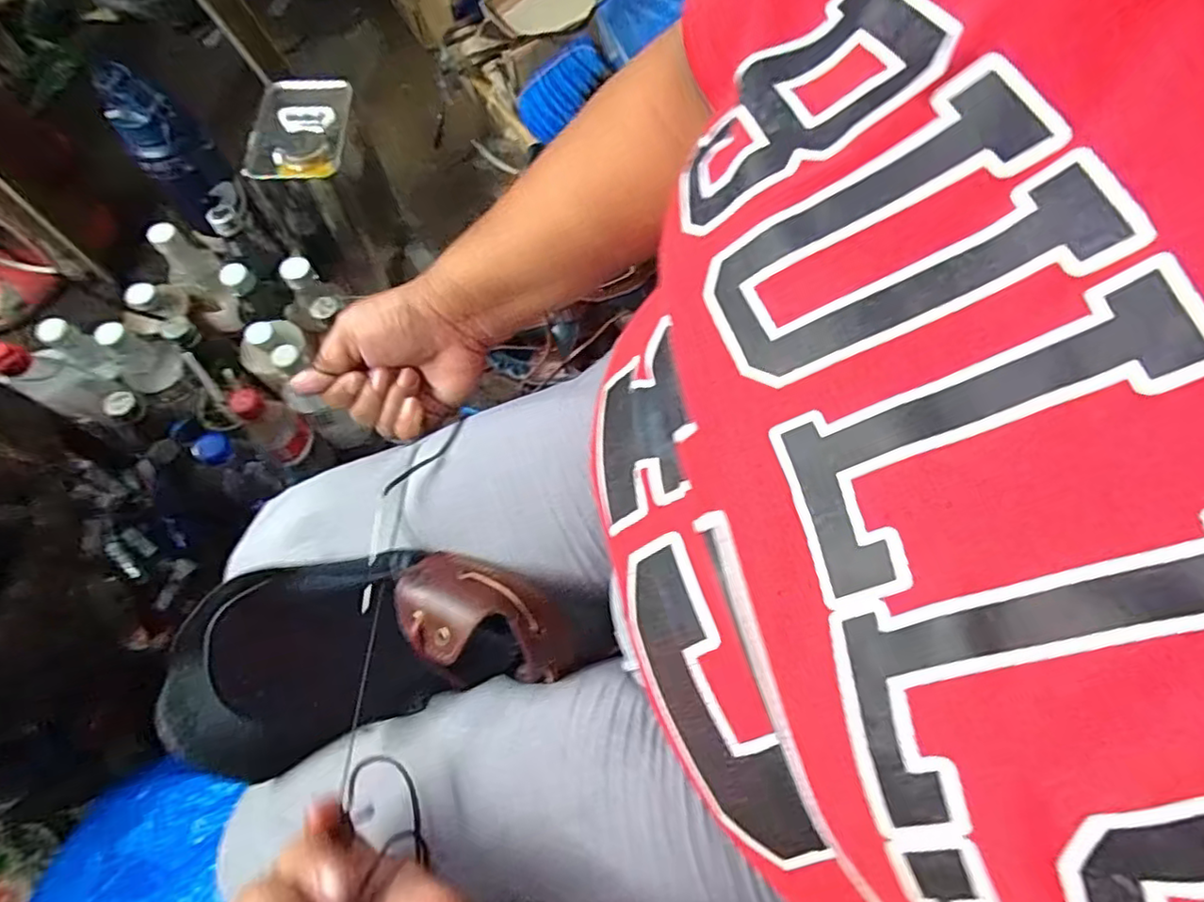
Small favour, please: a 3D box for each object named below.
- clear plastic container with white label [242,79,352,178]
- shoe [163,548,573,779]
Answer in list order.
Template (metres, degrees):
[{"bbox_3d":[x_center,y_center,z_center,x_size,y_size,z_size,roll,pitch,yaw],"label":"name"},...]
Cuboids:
[{"bbox_3d":[-0.360,-0.387,0.745,0.101,0.016,0.152,1,68,1],"label":"clear plastic container with white label"},{"bbox_3d":[-0.118,0.100,0.326,0.191,0.076,0.084,-17,69,-6],"label":"shoe"}]

